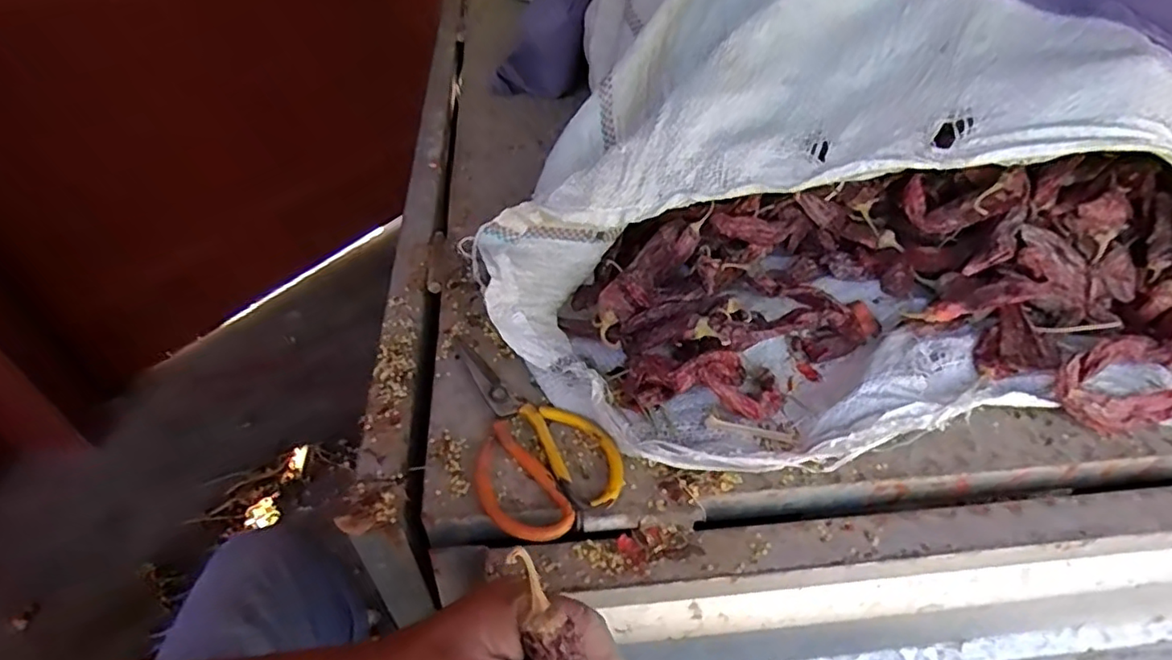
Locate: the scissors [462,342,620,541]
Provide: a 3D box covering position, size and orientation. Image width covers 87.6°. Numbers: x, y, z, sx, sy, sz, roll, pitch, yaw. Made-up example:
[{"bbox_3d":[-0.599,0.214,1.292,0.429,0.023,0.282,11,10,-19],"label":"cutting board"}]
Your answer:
[{"bbox_3d":[-0.056,0.076,0.480,0.102,0.015,0.196,-27,53,-25],"label":"scissors"}]

